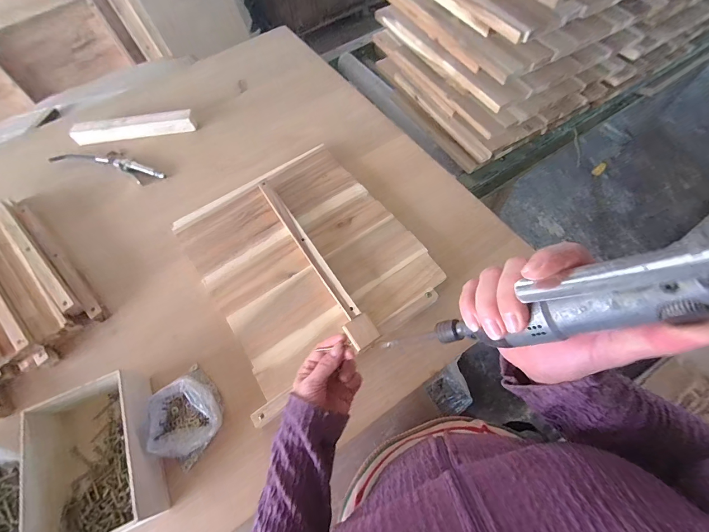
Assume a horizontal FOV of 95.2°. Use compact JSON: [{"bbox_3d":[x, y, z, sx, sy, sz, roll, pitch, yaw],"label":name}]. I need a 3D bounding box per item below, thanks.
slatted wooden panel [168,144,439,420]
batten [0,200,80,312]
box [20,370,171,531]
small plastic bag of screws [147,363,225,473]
[{"bbox_3d":[-0.093,-0.029,0.583,0.356,0.032,0.409,-30,66,-11],"label":"slatted wooden panel"},{"bbox_3d":[-0.594,-0.029,0.598,0.330,0.032,0.027,40,73,20],"label":"batten"},{"bbox_3d":[-0.347,0.260,0.445,0.144,0.069,0.193,-24,65,-8],"label":"box"},{"bbox_3d":[-0.249,0.215,0.468,0.111,0.052,0.102,38,72,19],"label":"small plastic bag of screws"}]

